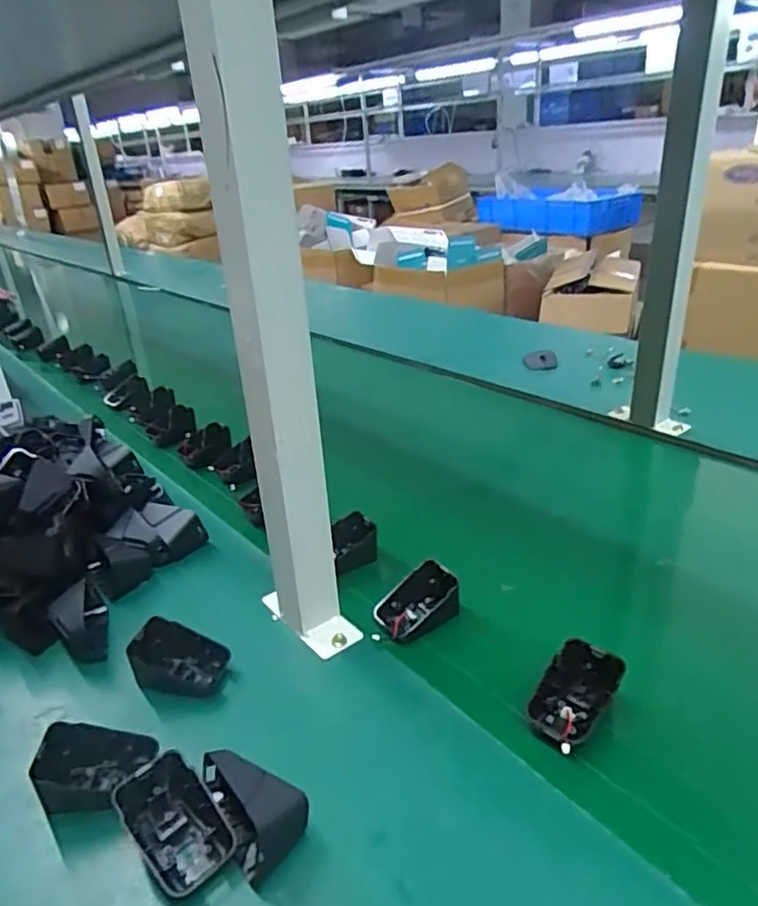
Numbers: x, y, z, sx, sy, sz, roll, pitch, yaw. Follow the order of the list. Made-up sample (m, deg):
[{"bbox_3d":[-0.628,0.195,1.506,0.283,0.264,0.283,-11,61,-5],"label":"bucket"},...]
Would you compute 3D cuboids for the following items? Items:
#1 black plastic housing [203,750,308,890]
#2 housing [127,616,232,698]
[{"bbox_3d":[-0.075,0.210,0.389,0.043,0.044,0.073,-19,29,-29],"label":"black plastic housing"},{"bbox_3d":[-0.156,0.159,0.501,0.066,0.043,0.044,-4,25,0],"label":"housing"}]

